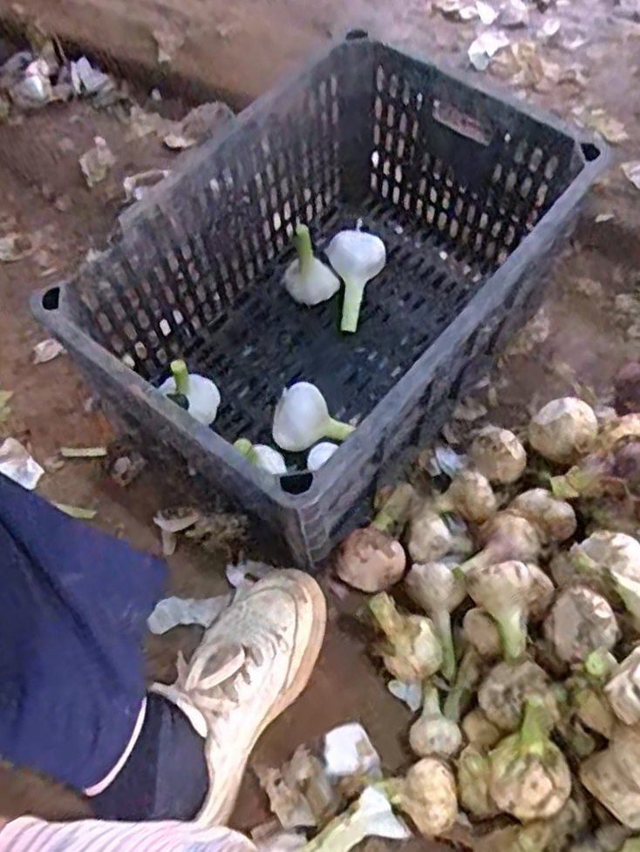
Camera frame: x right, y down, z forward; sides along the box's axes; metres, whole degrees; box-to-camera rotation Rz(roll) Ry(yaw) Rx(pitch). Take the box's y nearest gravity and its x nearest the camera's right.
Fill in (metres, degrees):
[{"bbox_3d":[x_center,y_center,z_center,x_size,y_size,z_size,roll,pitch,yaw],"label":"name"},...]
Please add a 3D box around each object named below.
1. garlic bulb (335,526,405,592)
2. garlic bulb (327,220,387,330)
[{"bbox_3d":[0.046,0.125,0.634,0.063,0.041,0.055,-23,62,-12],"label":"garlic bulb"},{"bbox_3d":[0.042,-0.165,0.755,0.061,0.071,0.098,-1,60,0],"label":"garlic bulb"}]

